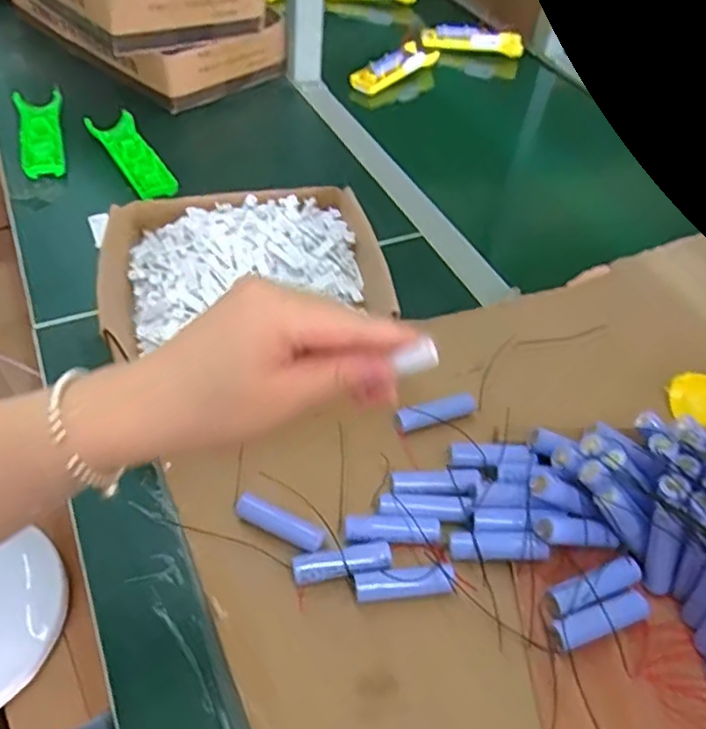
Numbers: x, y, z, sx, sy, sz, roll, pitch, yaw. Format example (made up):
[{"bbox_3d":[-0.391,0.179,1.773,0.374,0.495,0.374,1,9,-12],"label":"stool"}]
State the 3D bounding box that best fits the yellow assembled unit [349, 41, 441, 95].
[{"bbox_3d":[0.066,-0.455,1.009,0.041,0.039,0.182,35,53,24],"label":"yellow assembled unit"}]

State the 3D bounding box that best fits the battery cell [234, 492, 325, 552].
[{"bbox_3d":[-0.052,0.111,0.463,0.068,0.015,0.020,24,50,16],"label":"battery cell"}]

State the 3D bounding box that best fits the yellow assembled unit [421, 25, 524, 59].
[{"bbox_3d":[0.200,-0.541,1.100,0.165,0.024,0.048,4,47,-2],"label":"yellow assembled unit"}]

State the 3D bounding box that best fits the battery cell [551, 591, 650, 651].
[{"bbox_3d":[0.157,0.162,0.419,0.068,0.015,0.018,-14,51,-18],"label":"battery cell"}]

